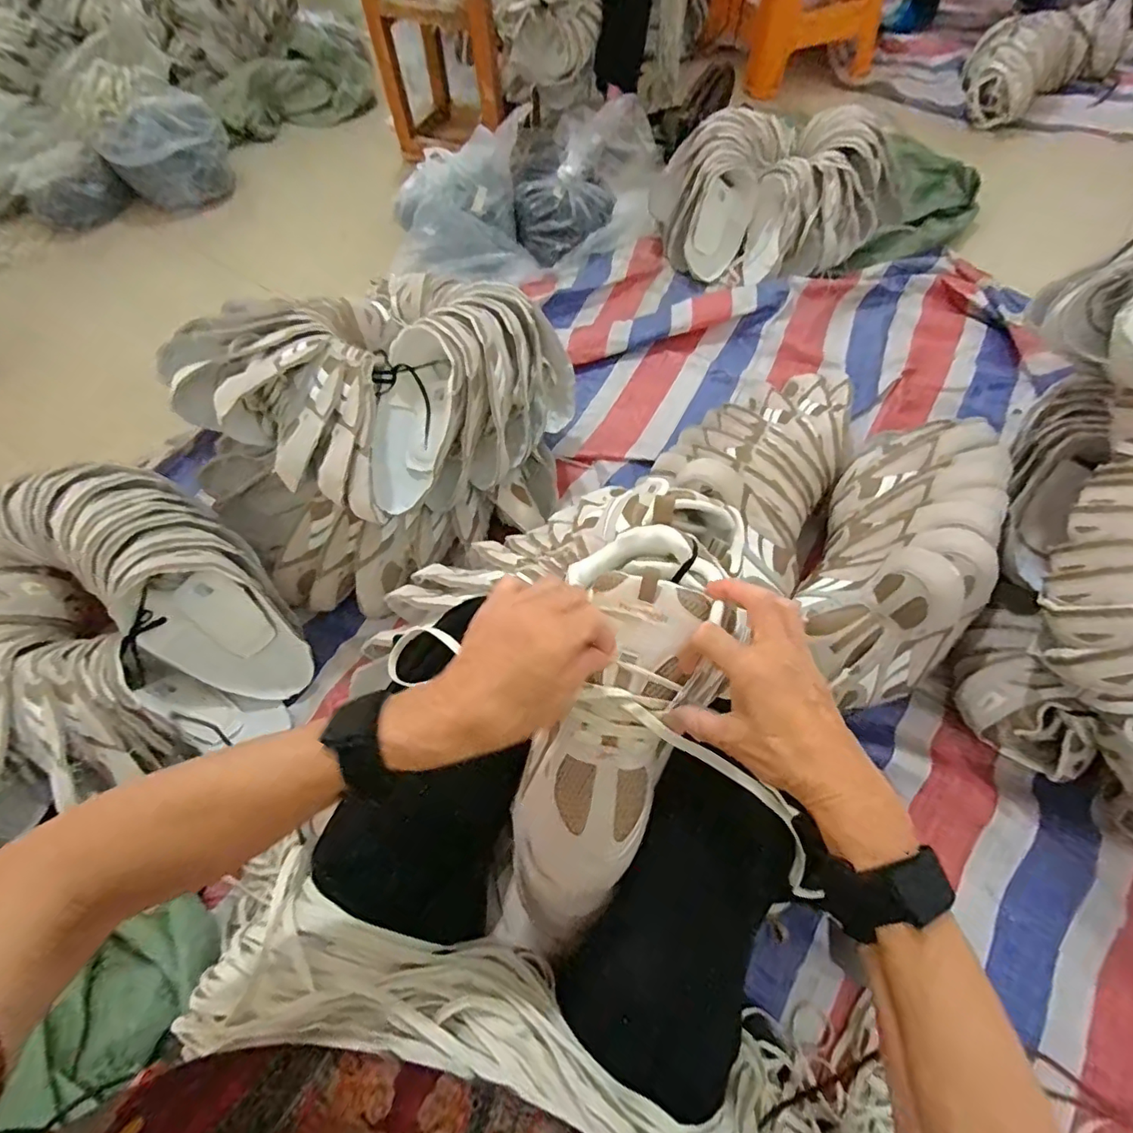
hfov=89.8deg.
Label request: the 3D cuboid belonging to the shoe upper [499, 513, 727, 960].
[{"bbox_3d":[0.022,0.128,0.411,0.101,0.080,0.324,18,87,13],"label":"shoe upper"}]

